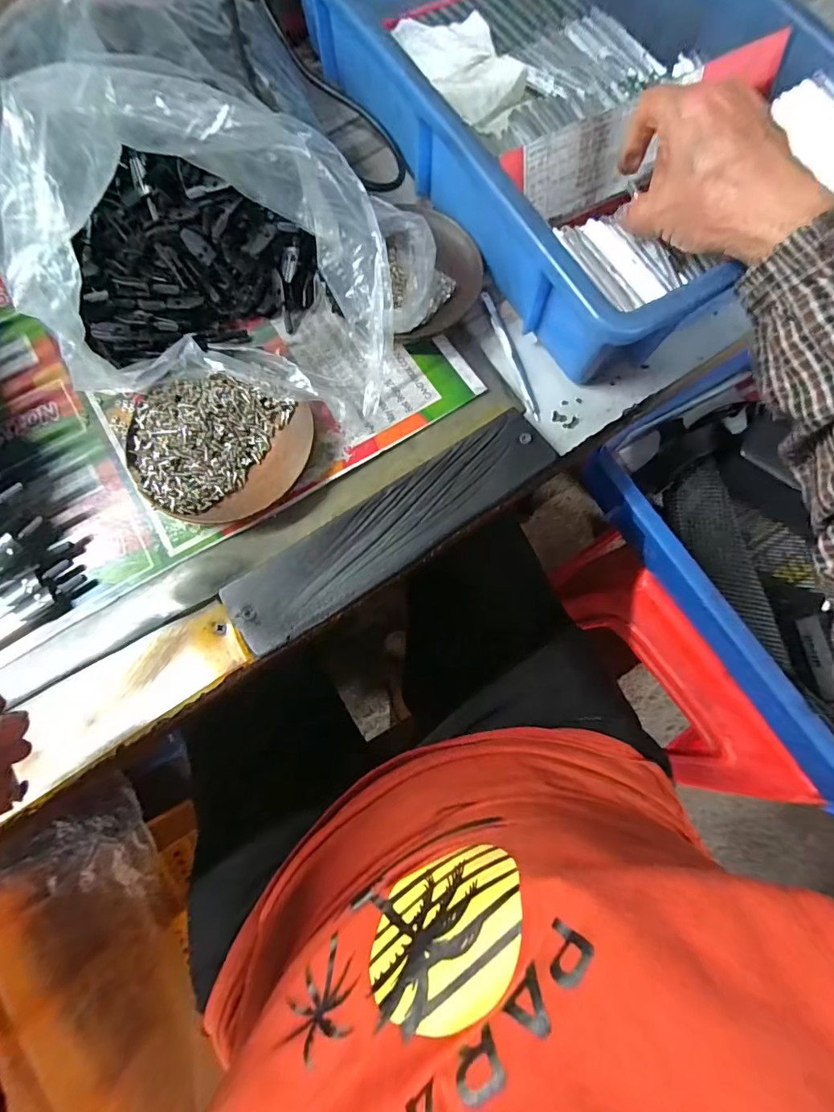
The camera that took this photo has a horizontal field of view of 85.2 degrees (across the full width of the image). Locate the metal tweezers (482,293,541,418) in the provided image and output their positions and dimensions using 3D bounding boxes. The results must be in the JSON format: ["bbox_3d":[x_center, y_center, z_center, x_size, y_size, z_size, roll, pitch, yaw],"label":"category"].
[{"bbox_3d":[0.069,-0.146,0.328,0.009,0.004,0.108,-18,76,-6],"label":"metal tweezers"}]

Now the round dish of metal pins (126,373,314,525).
[{"bbox_3d":[-0.126,-0.067,0.284,0.109,0.018,0.091,11,75,2],"label":"round dish of metal pins"}]

